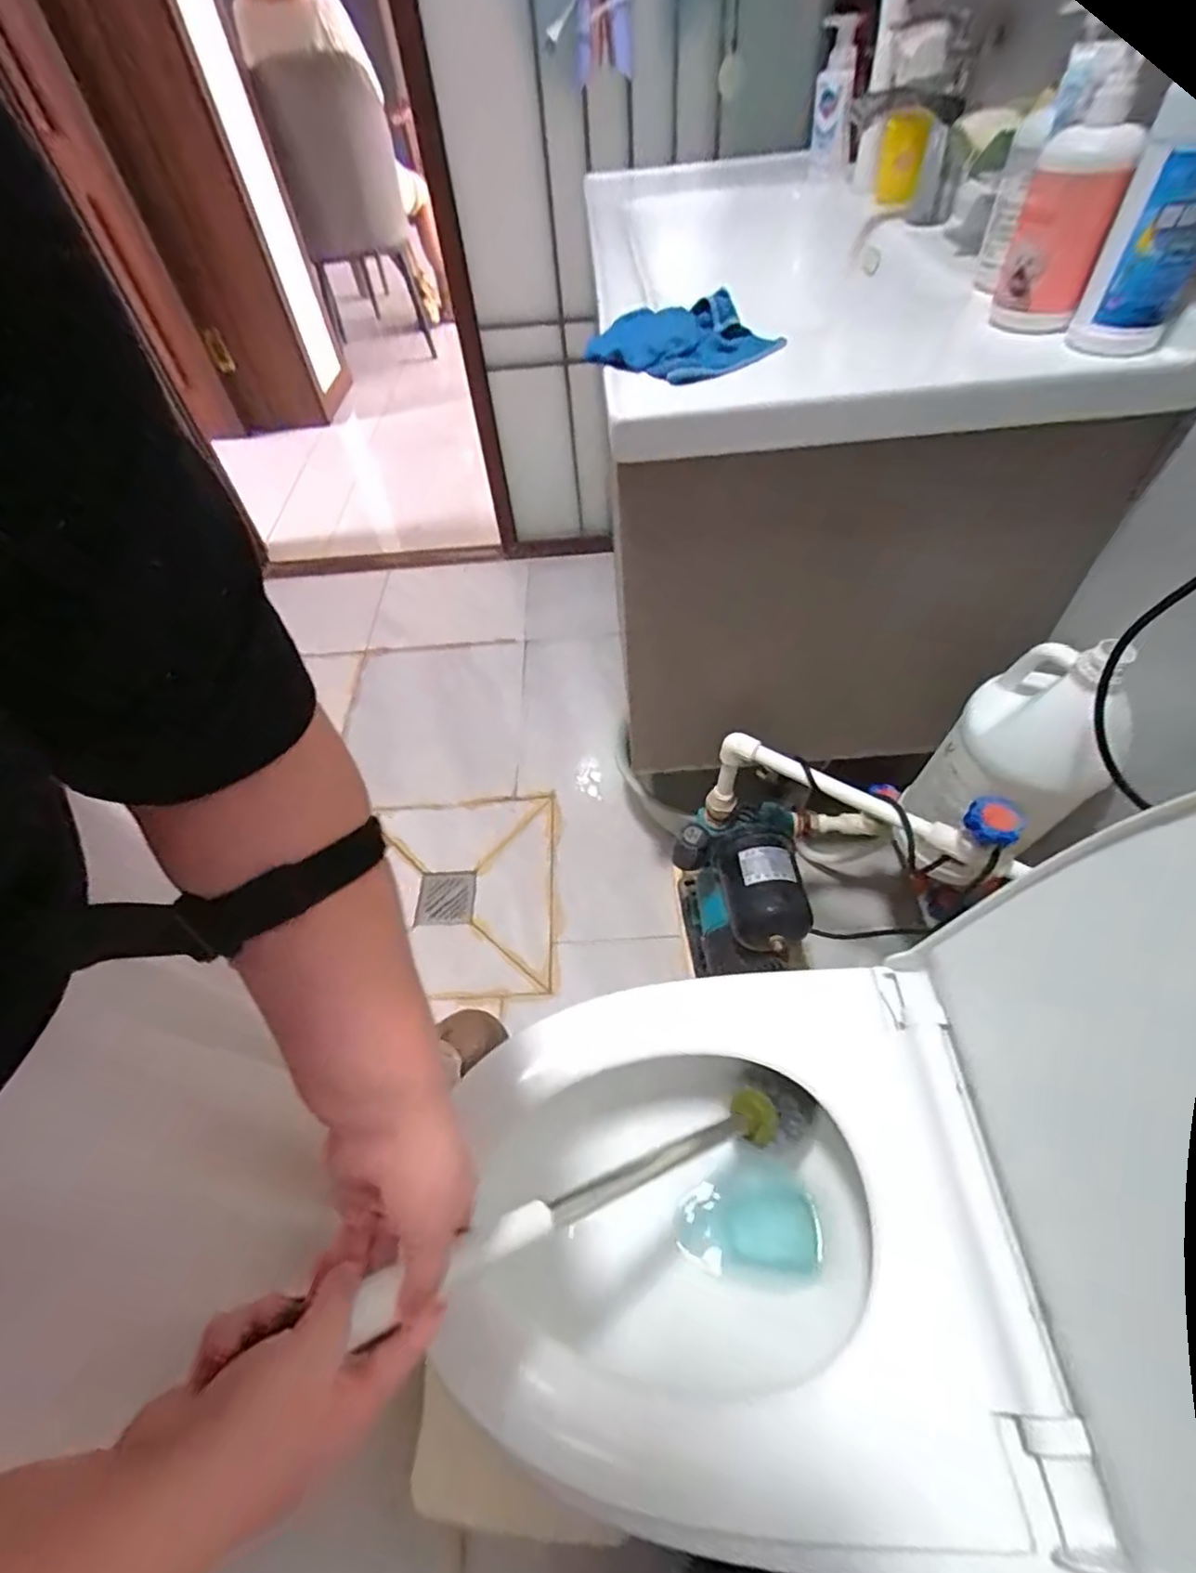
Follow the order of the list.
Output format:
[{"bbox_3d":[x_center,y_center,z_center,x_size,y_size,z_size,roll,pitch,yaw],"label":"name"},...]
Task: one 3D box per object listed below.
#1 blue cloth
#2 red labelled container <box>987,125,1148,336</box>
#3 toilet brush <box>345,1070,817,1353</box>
[{"bbox_3d":[0.077,-0.417,0.593,0.160,0.035,0.115,21,57,20],"label":"blue cloth"},{"bbox_3d":[0.402,-0.483,0.555,0.071,0.123,0.087,21,57,20],"label":"red labelled container"},{"bbox_3d":[0.044,0.279,0.471,0.448,0.073,0.062,10,37,-44],"label":"toilet brush"}]

